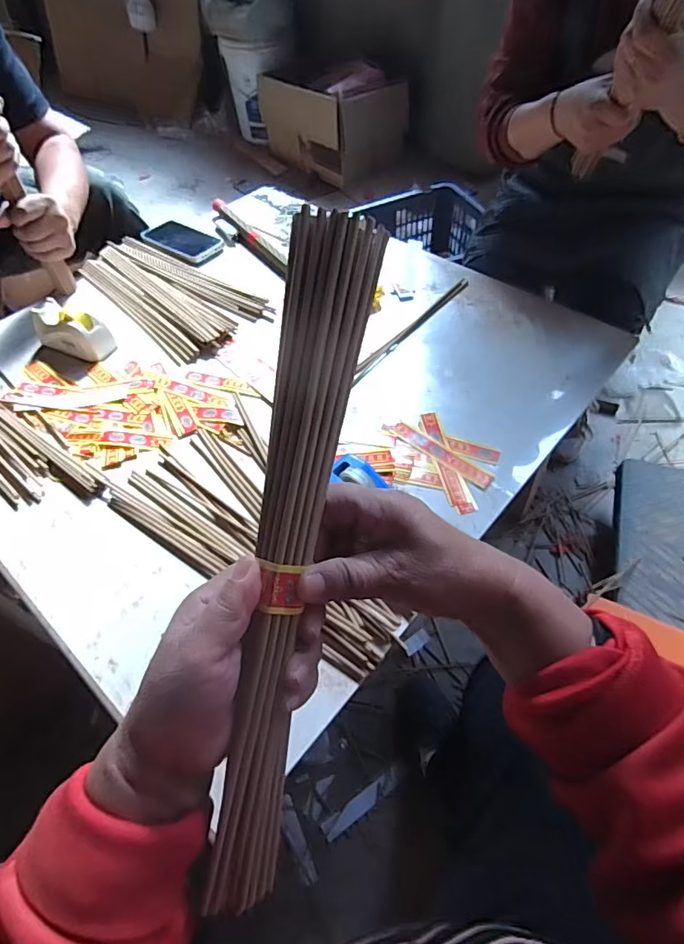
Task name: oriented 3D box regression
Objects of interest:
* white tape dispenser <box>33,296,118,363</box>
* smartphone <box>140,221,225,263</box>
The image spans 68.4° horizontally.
[{"bbox_3d":[-0.401,-0.211,0.743,0.119,0.057,0.054,18,56,15],"label":"white tape dispenser"},{"bbox_3d":[-0.295,-0.425,0.926,0.170,0.008,0.080,31,61,23],"label":"smartphone"}]

